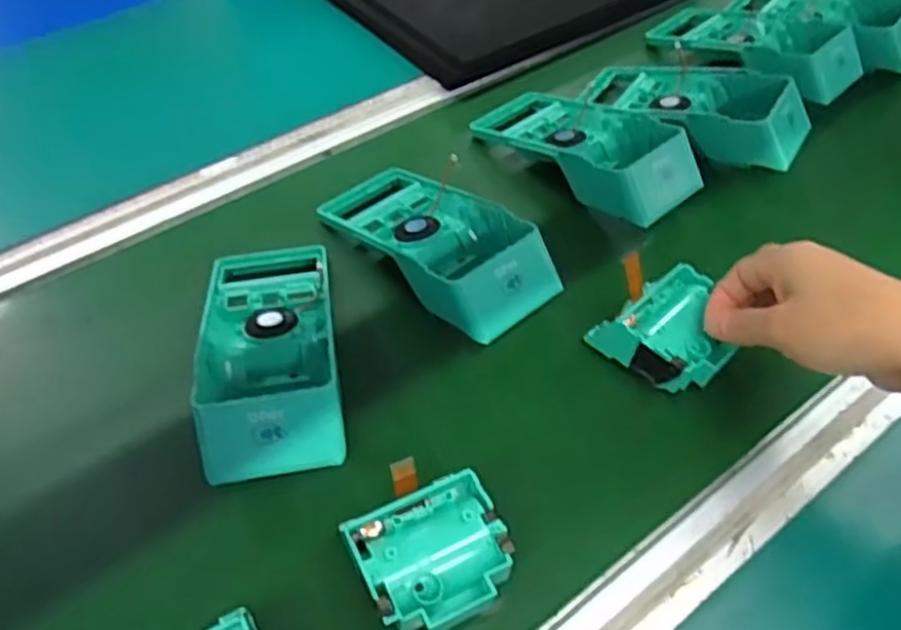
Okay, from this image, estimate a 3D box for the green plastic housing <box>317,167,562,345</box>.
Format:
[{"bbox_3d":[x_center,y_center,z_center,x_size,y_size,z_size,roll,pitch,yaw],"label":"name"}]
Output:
[{"bbox_3d":[-0.015,-0.055,0.525,0.093,0.045,0.189,-29,46,-22],"label":"green plastic housing"}]

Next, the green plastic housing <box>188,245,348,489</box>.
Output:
[{"bbox_3d":[-0.116,0.018,0.468,0.082,0.044,0.189,-9,40,-9],"label":"green plastic housing"}]

